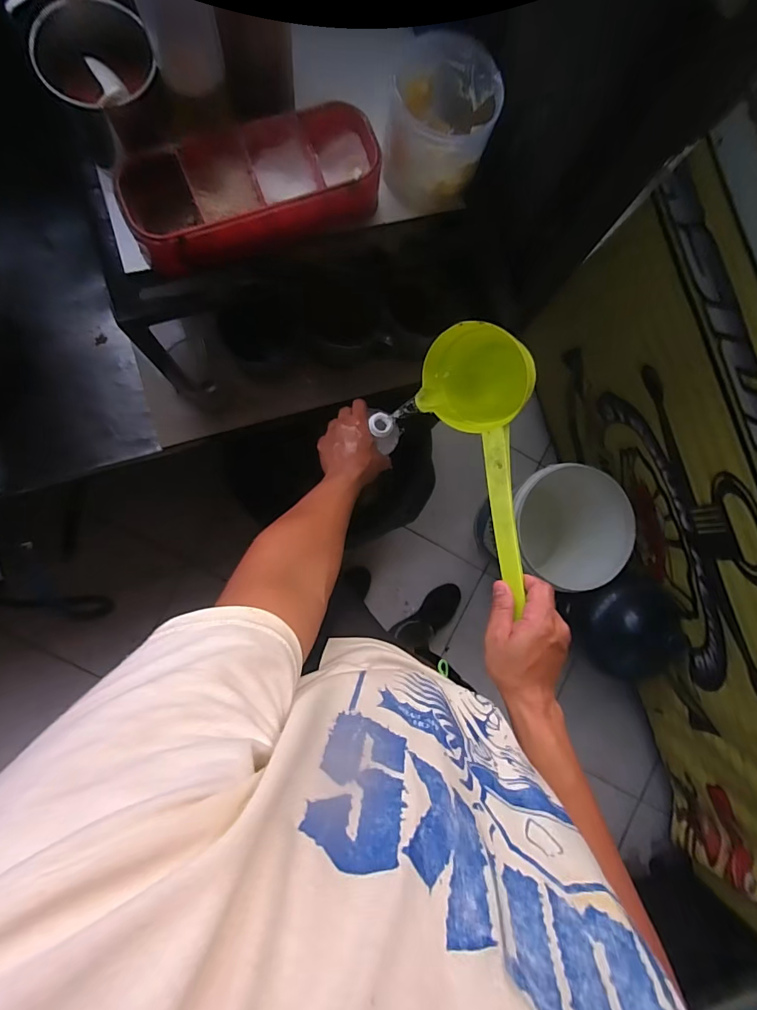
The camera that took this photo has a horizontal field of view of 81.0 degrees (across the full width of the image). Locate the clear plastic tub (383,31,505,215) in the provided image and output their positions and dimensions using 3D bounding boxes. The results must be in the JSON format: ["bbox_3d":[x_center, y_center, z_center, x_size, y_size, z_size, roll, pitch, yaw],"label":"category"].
[{"bbox_3d":[0.073,-0.458,0.542,0.121,0.104,0.133,0,87,-7],"label":"clear plastic tub"}]

